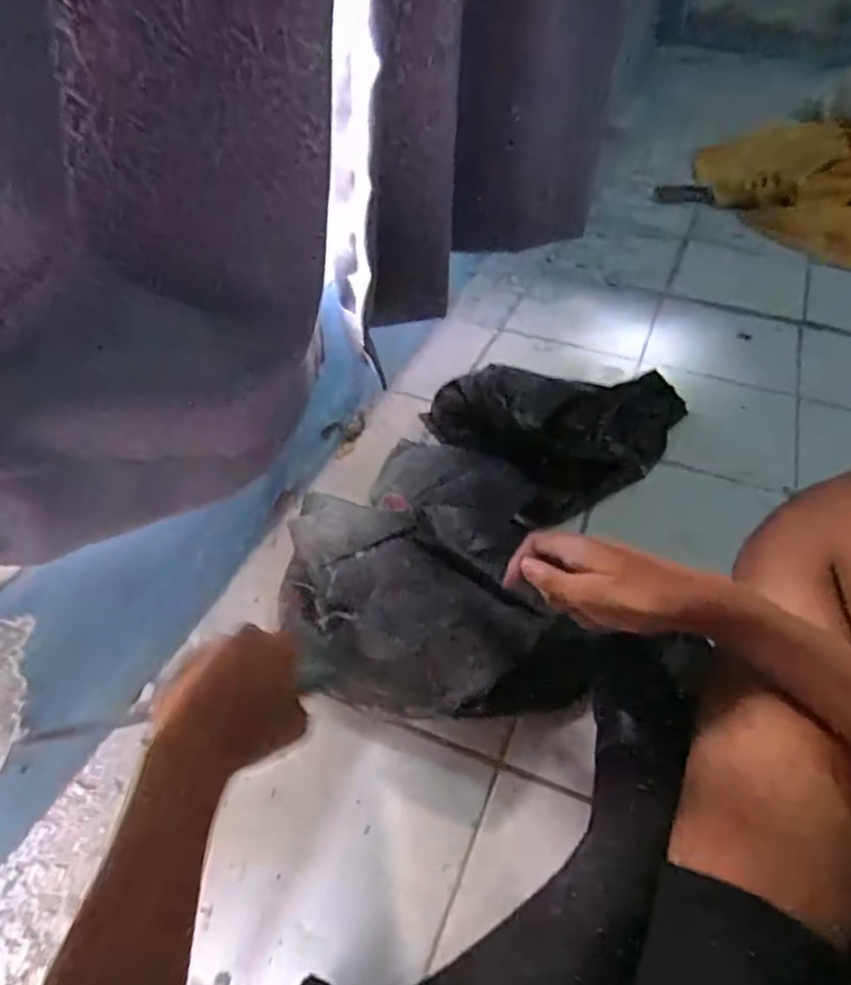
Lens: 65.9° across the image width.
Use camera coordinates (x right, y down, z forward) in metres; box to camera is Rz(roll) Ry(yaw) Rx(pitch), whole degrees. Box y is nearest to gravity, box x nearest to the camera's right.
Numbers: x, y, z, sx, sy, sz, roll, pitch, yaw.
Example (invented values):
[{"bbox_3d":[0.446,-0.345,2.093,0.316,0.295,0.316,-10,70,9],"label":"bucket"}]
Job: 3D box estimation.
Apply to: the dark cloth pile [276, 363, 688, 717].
[{"bbox_3d":[0.068,0.010,0.650,0.273,0.079,0.497,21,43,19],"label":"dark cloth pile"}]

